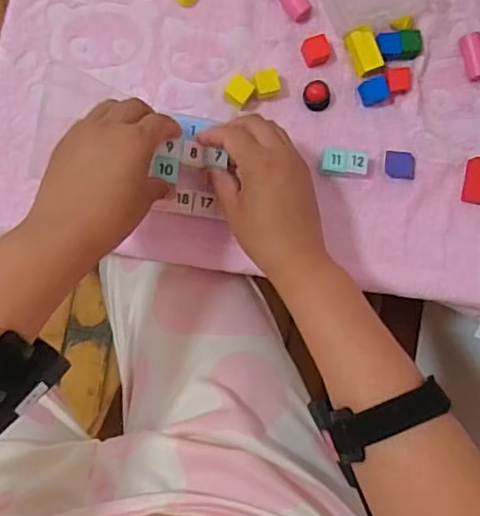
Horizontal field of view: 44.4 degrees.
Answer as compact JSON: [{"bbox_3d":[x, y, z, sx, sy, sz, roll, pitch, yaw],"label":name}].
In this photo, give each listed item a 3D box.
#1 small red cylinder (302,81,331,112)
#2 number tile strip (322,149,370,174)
[{"bbox_3d":[0.073,-0.152,0.550,0.027,0.016,0.026,0,88,-7],"label":"small red cylinder"},{"bbox_3d":[0.099,-0.088,0.547,0.047,0.020,0.021,3,87,-7],"label":"number tile strip"}]

